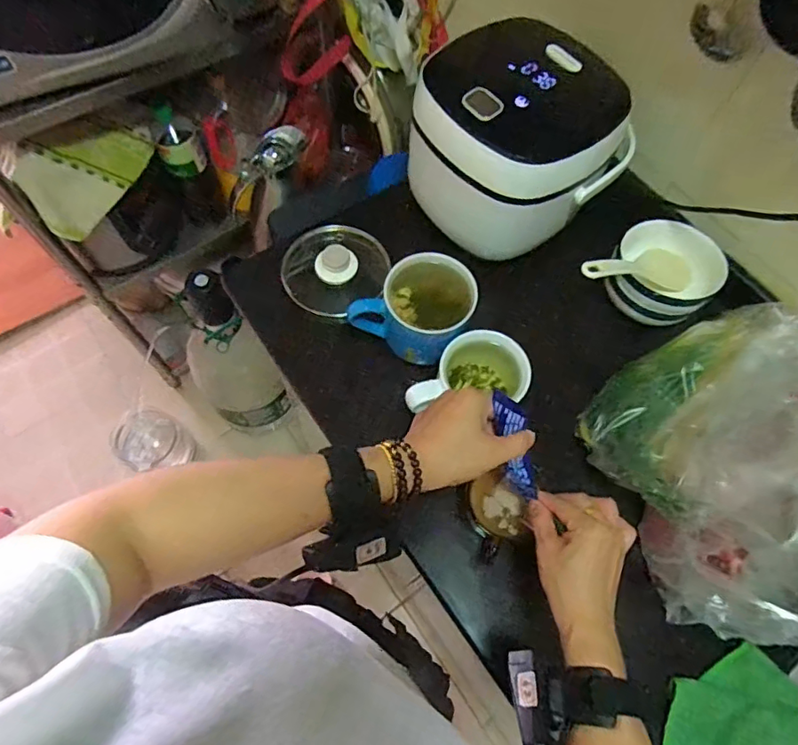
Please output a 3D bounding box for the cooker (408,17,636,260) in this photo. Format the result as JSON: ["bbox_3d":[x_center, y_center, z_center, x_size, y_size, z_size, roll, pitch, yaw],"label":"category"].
[{"bbox_3d":[0.138,-0.268,0.636,0.197,0.176,0.212,-37,72,-18],"label":"cooker"}]

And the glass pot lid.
[{"bbox_3d":[-0.079,-0.128,0.670,0.135,0.054,0.118,14,100,-17],"label":"glass pot lid"}]

